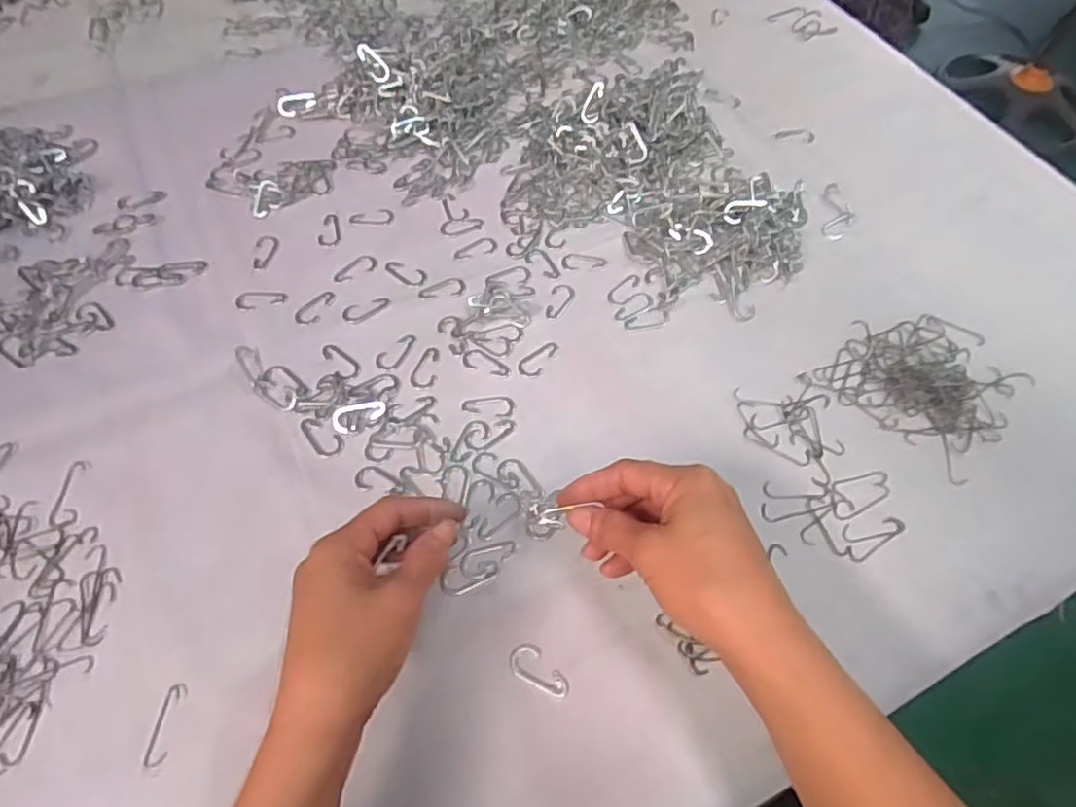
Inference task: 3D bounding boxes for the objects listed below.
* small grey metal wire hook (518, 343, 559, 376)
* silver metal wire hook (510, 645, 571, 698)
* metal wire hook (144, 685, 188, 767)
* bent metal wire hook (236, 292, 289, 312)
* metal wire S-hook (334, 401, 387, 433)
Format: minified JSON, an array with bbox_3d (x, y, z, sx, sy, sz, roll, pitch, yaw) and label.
[{"bbox_3d":[0.002,-0.033,0.487,0.018,0.004,0.037,41,65,20],"label":"small grey metal wire hook"},{"bbox_3d":[0.000,0.152,0.370,0.018,0.004,0.037,-39,68,-23],"label":"silver metal wire hook"},{"bbox_3d":[-0.201,0.173,0.353,0.011,0.004,0.041,5,59,0],"label":"metal wire hook"},{"bbox_3d":[-0.213,-0.080,0.505,0.037,0.004,0.019,-3,59,-5],"label":"bent metal wire hook"},{"bbox_3d":[-0.124,0.008,0.455,0.036,0.004,0.019,-14,61,-11],"label":"metal wire S-hook"}]

